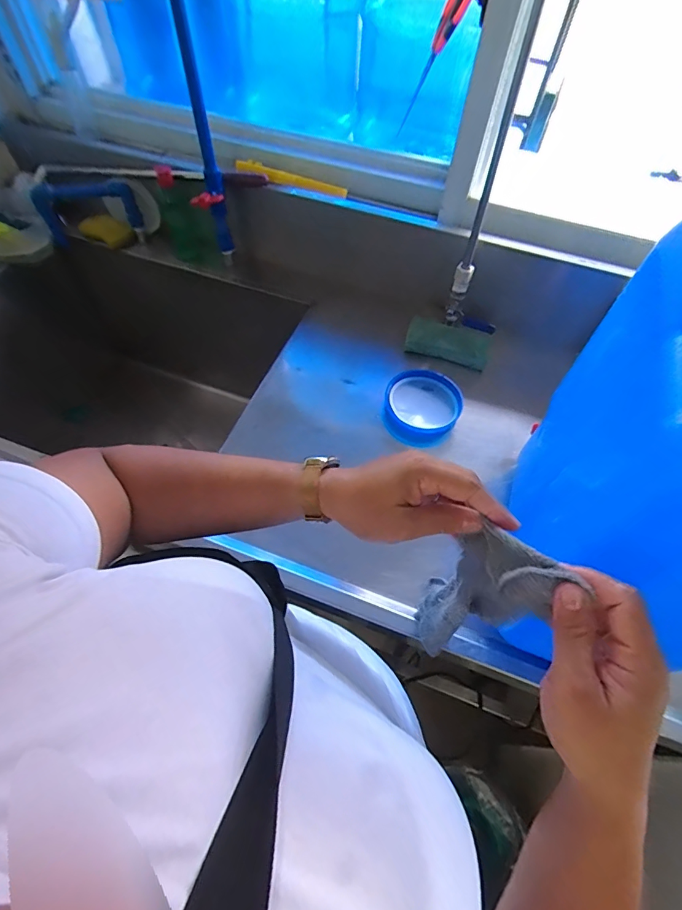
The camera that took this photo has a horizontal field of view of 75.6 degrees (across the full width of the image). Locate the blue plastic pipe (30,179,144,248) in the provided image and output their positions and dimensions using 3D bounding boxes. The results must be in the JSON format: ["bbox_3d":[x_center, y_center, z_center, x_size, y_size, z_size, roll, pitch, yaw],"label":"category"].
[{"bbox_3d":[-0.482,-0.468,0.850,0.172,0.107,0.043,-21,62,-14],"label":"blue plastic pipe"}]

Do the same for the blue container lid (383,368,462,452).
[{"bbox_3d":[0.129,-0.082,0.713,0.123,0.027,0.129,1,59,-2],"label":"blue container lid"}]

